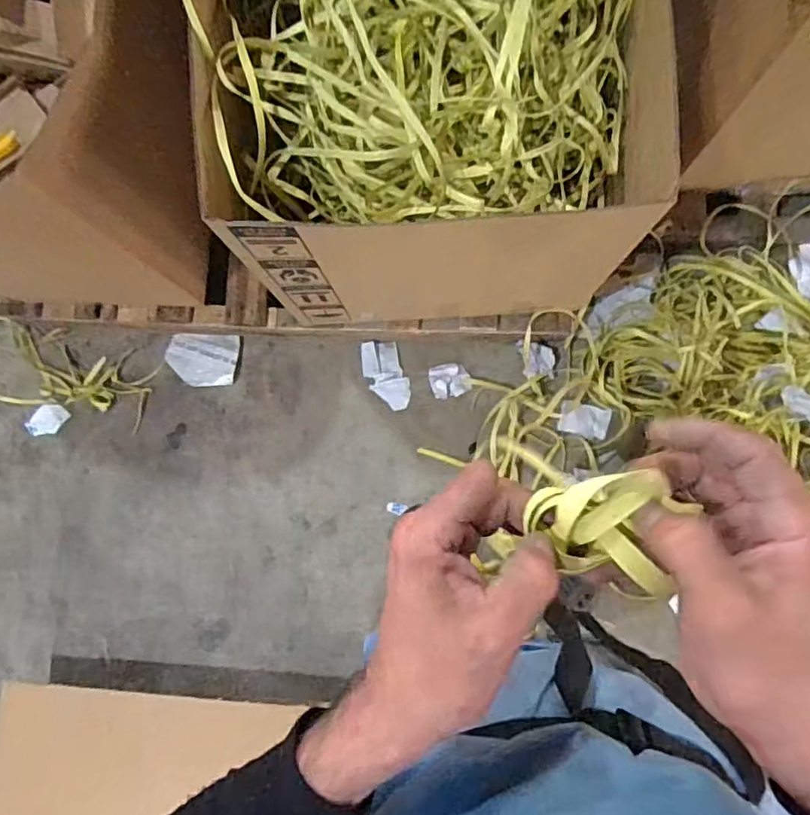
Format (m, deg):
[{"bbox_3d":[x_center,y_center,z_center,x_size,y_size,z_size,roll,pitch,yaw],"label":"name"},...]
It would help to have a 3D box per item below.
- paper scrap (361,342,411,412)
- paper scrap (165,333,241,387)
[{"bbox_3d":[-0.044,-0.074,1.391,0.089,0.013,0.169,-20,84,1],"label":"paper scrap"},{"bbox_3d":[-0.474,-0.113,1.392,0.159,0.025,0.135,4,68,-6],"label":"paper scrap"}]

